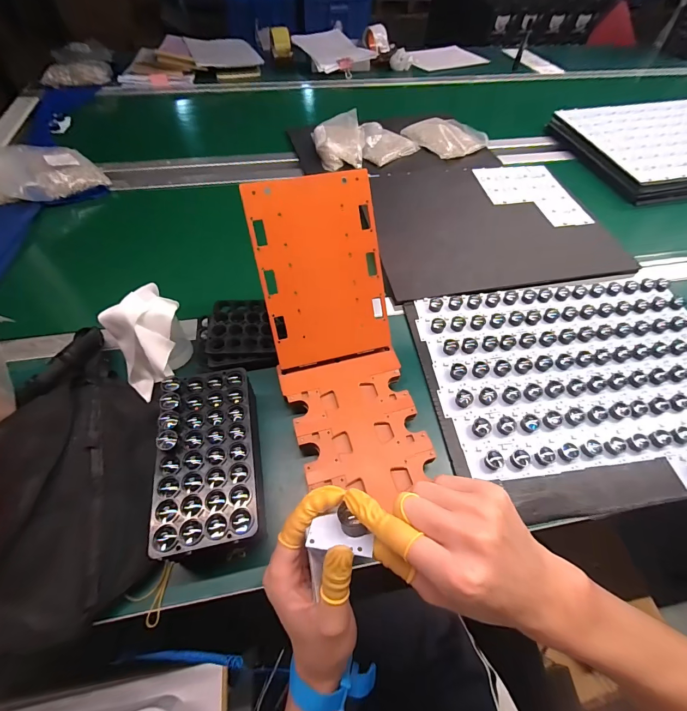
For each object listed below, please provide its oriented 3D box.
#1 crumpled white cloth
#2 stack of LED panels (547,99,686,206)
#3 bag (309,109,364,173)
[{"bbox_3d":[-0.259,-0.023,0.463,0.103,0.098,0.111,-33,63,-21],"label":"crumpled white cloth"},{"bbox_3d":[0.844,-0.554,0.906,0.481,0.047,0.391,-12,58,-10],"label":"stack of LED panels"},{"bbox_3d":[-0.014,-0.526,0.848,0.124,0.056,0.174,3,56,0],"label":"bag"}]

